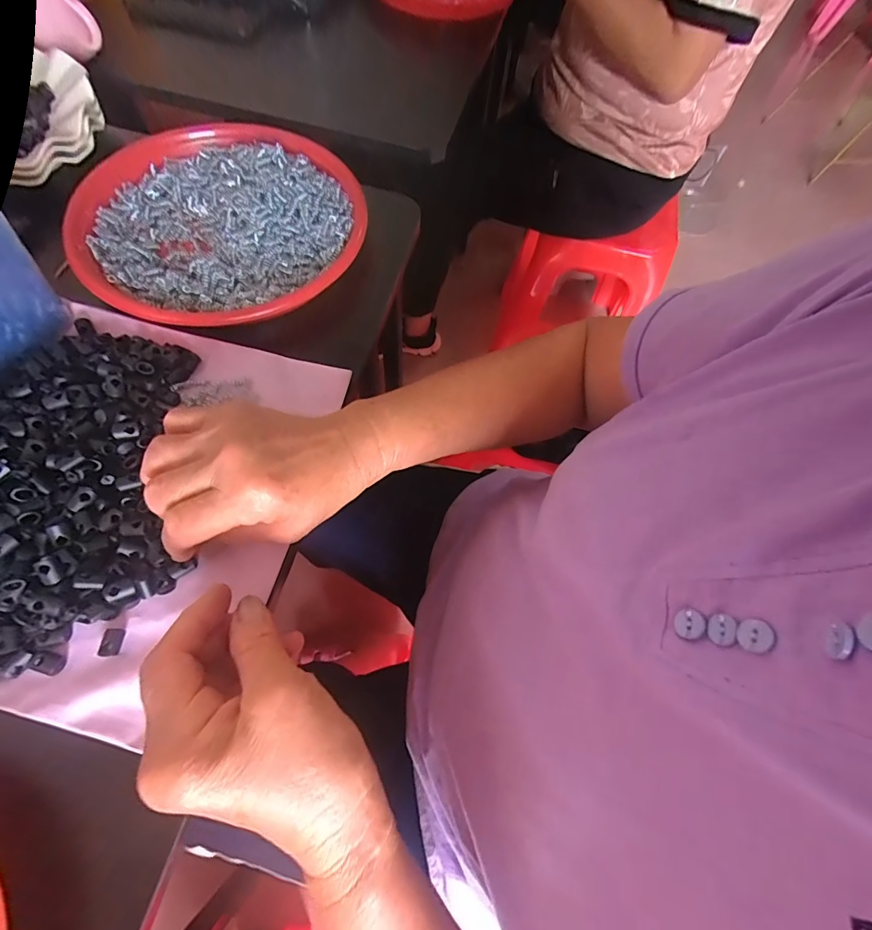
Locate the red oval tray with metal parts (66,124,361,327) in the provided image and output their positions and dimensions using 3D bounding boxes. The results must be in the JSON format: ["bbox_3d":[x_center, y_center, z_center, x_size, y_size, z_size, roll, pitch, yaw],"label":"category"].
[{"bbox_3d":[-0.185,-0.219,0.377,0.225,0.029,0.240,-18,69,-12],"label":"red oval tray with metal parts"}]

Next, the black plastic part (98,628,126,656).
[{"bbox_3d":[-0.188,0.102,0.250,0.009,0.006,0.015,4,66,-2],"label":"black plastic part"}]

